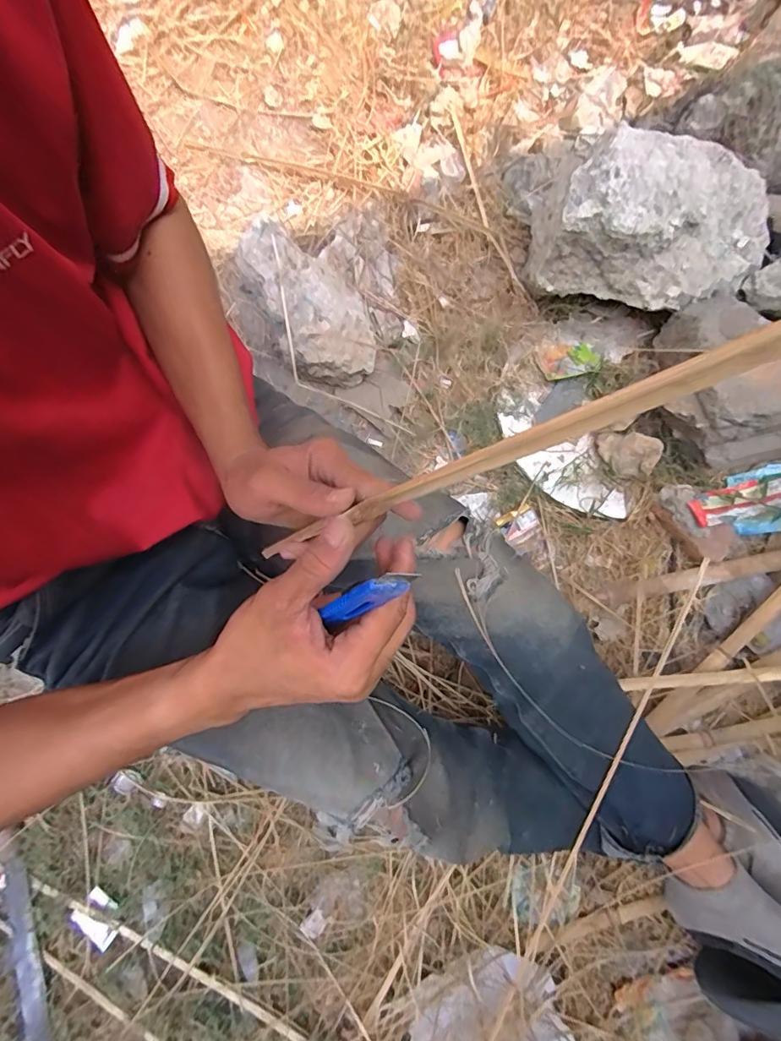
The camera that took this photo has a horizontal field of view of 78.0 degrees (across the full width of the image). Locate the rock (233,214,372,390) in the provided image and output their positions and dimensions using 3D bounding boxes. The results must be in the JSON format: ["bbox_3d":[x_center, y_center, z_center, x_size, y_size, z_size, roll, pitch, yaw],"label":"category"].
[{"bbox_3d":[-0.136,-0.360,0.820,0.166,0.126,0.263,-33,81,-9],"label":"rock"}]

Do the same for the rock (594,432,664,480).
[{"bbox_3d":[0.388,-0.108,0.794,0.097,0.038,0.067,23,79,5],"label":"rock"}]

